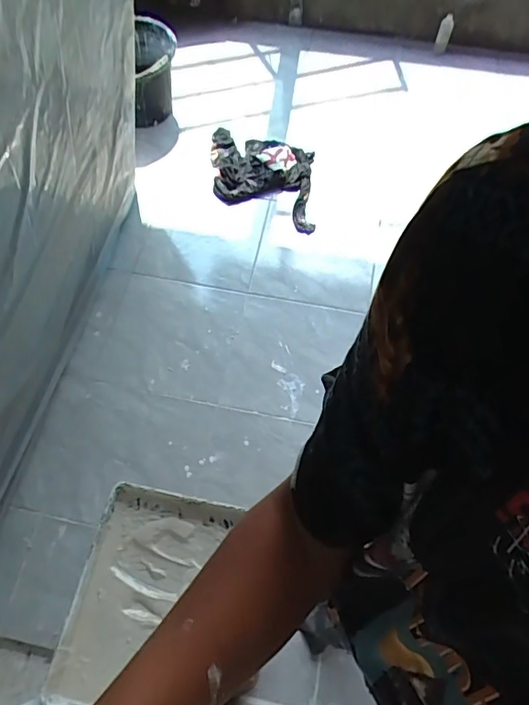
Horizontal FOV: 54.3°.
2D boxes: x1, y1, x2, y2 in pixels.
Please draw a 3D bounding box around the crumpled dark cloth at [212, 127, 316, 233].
[{"bbox_3d":[-0.012,-0.601,1.822,0.421,0.155,0.288,13,65,7],"label":"crumpled dark cloth"}]

